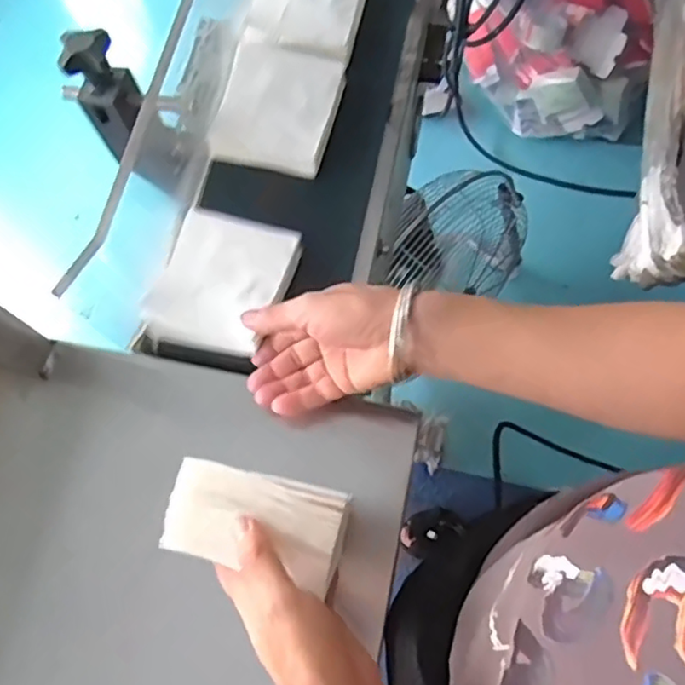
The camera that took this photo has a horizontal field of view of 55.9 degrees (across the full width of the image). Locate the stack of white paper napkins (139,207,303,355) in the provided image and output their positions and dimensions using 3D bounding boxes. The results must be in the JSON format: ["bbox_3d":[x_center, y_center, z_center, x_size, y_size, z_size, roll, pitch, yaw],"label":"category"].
[{"bbox_3d":[-0.095,-0.051,0.520,0.101,0.018,0.108,17,74,7],"label":"stack of white paper napkins"}]

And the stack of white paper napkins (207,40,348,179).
[{"bbox_3d":[-0.057,-0.209,0.573,0.101,0.019,0.110,14,73,6],"label":"stack of white paper napkins"}]

